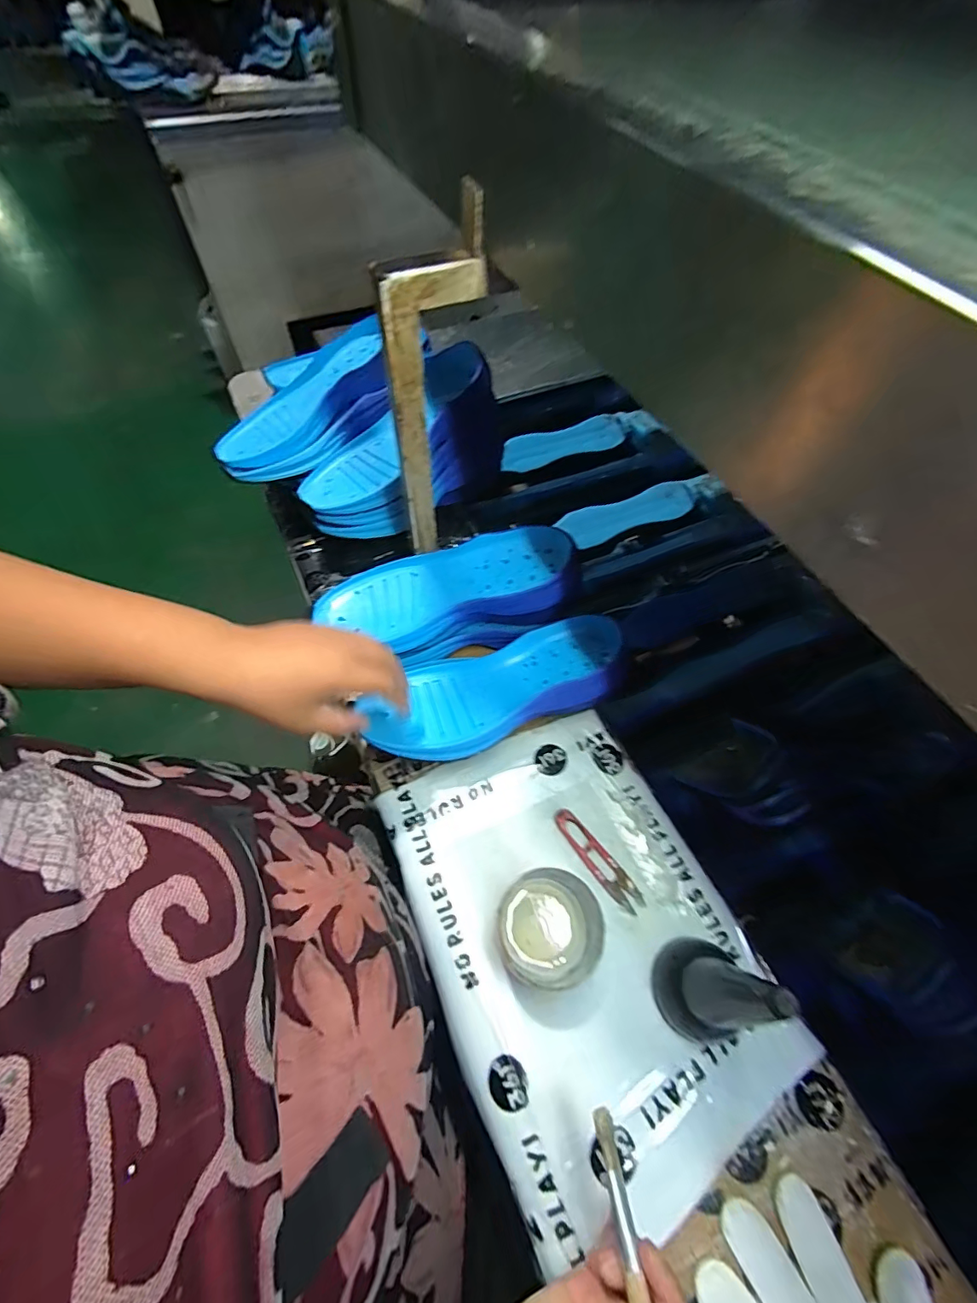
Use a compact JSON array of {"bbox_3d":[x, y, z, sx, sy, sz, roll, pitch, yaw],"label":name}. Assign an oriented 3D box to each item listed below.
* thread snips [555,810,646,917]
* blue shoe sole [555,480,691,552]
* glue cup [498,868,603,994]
[{"bbox_3d":[0.100,0.190,0.448,0.023,0.007,0.102,-32,66,-19],"label":"thread snips"},{"bbox_3d":[0.214,-0.211,0.757,0.223,0.023,0.054,-19,62,-13],"label":"blue shoe sole"},{"bbox_3d":[0.047,0.222,0.398,0.079,0.055,0.079,1,59,-1],"label":"glue cup"}]

